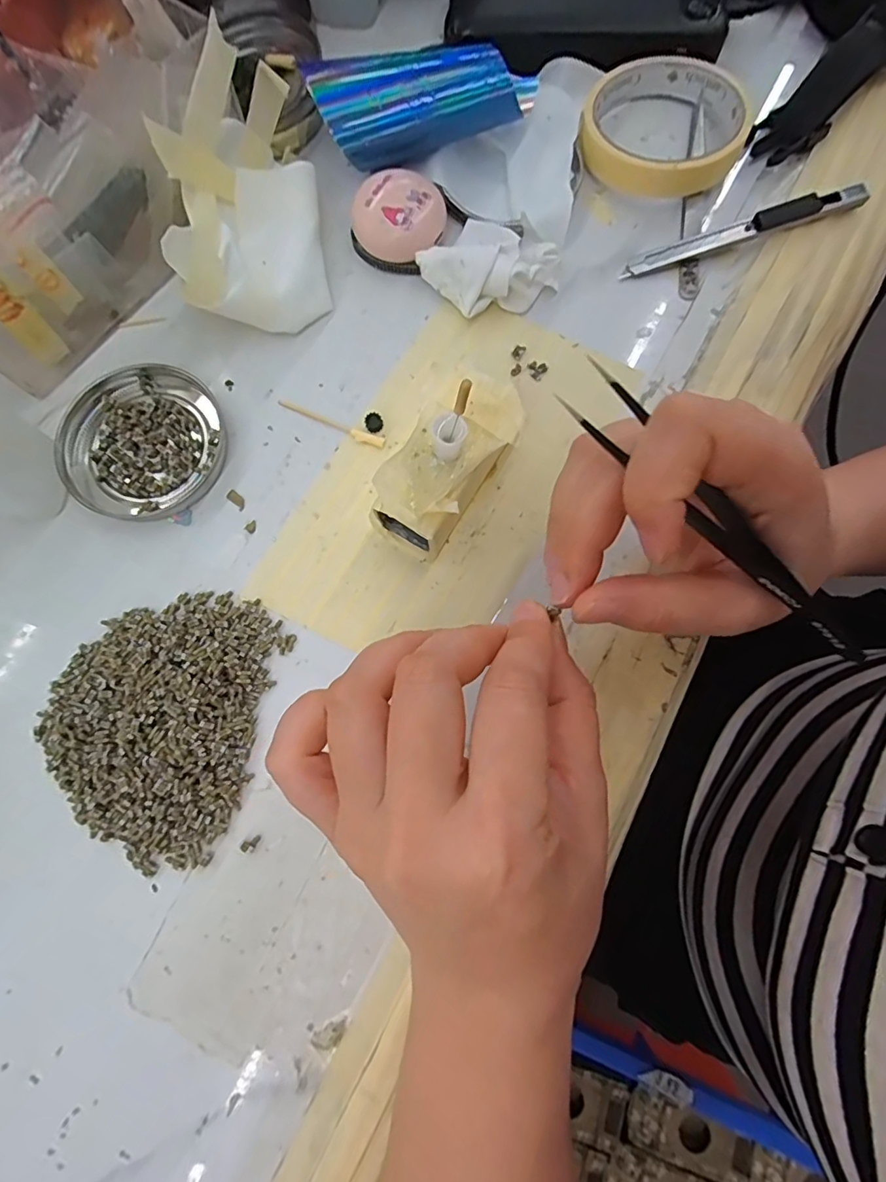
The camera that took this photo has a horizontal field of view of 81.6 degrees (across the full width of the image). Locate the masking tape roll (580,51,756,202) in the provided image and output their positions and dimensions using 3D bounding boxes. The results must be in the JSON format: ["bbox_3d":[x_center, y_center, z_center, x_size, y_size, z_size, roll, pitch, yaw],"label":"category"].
[{"bbox_3d":[0.121,-0.259,0.281,0.085,0.019,0.084,0,79,0],"label":"masking tape roll"}]

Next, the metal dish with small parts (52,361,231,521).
[{"bbox_3d":[-0.148,-0.075,0.252,0.077,0.009,0.079,0,79,0],"label":"metal dish with small parts"}]

